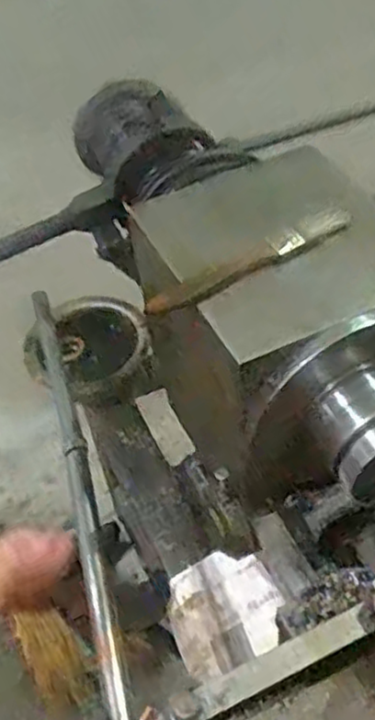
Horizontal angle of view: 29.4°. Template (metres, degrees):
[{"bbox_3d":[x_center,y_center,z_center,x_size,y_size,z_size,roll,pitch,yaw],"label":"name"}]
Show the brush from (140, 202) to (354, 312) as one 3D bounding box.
[{"bbox_3d":[0.041,-0.067,0.464,0.151,0.014,0.019,-25,52,-16],"label":"brush"}]

